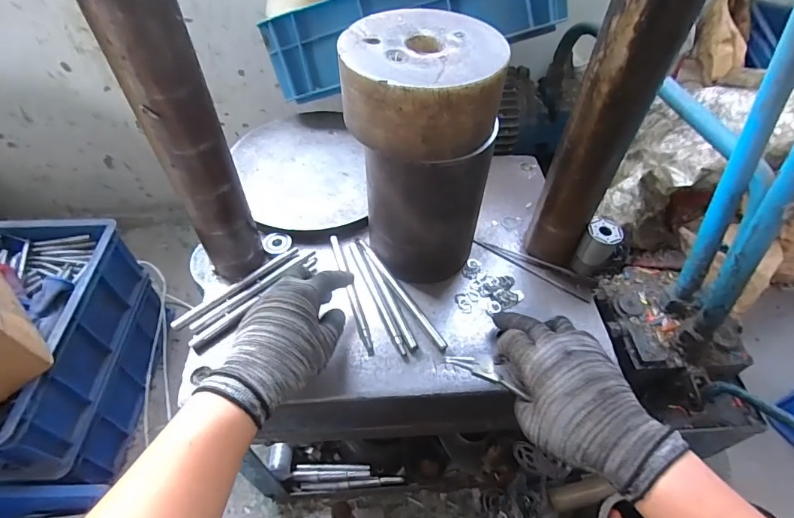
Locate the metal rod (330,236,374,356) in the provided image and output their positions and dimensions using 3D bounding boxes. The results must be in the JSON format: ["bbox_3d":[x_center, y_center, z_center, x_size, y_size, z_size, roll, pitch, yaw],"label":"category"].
[{"bbox_3d":[-0.055,0.036,0.511,0.010,0.014,0.168,-14,52,-12],"label":"metal rod"}]

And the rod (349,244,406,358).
[{"bbox_3d":[-0.026,0.041,0.505,0.011,0.011,0.164,-18,53,-15],"label":"rod"}]

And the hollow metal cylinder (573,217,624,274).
[{"bbox_3d":[0.234,-0.013,0.506,0.035,0.062,0.033,27,55,19],"label":"hollow metal cylinder"}]

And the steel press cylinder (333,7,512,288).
[{"bbox_3d":[0.025,-0.106,0.461,0.142,0.237,0.137,6,51,4],"label":"steel press cylinder"}]

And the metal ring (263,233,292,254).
[{"bbox_3d":[-0.152,-0.021,0.546,0.035,0.005,0.035,0,51,-1],"label":"metal ring"}]

